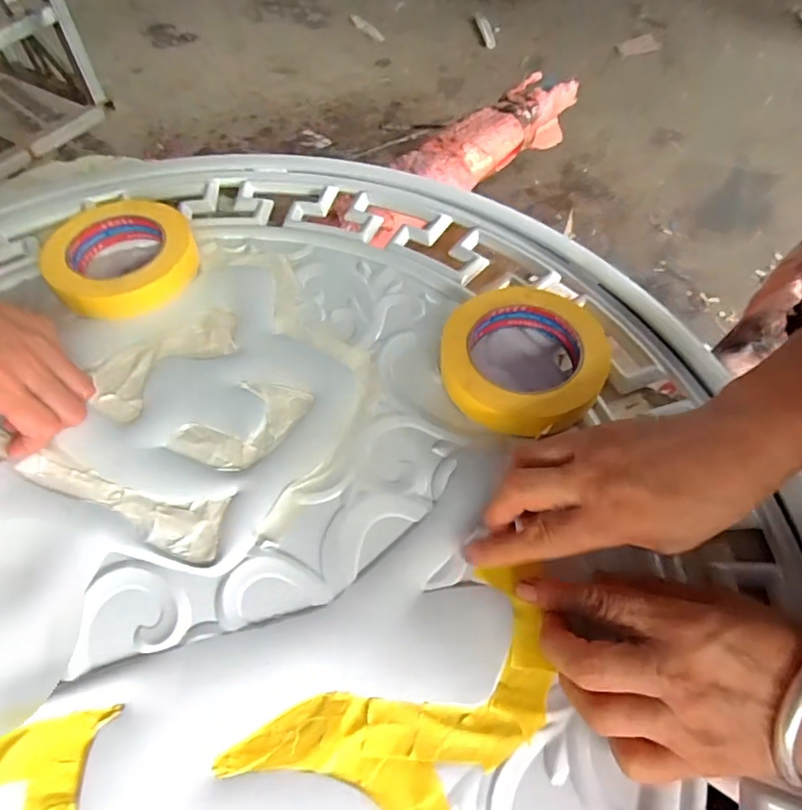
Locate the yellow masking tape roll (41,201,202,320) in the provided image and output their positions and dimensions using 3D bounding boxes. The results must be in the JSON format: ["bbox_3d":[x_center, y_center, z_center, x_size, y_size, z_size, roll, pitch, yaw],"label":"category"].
[{"bbox_3d":[-0.234,-0.124,0.461,0.116,0.036,0.116,-1,57,1],"label":"yellow masking tape roll"}]

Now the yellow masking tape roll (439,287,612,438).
[{"bbox_3d":[0.086,-0.031,0.388,0.109,0.030,0.114,-1,57,1],"label":"yellow masking tape roll"}]

